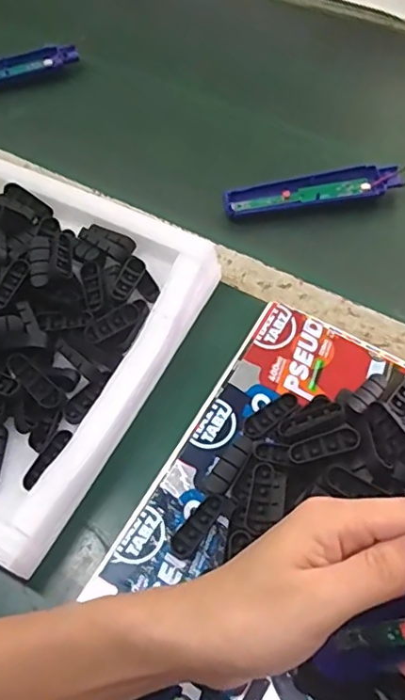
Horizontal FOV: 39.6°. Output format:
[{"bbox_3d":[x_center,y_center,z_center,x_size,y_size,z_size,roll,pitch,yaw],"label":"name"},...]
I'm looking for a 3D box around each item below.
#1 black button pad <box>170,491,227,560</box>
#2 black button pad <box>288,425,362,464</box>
[{"bbox_3d":[-0.002,0.118,0.382,0.016,0.005,0.050,33,64,19],"label":"black button pad"},{"bbox_3d":[0.083,0.065,0.383,0.048,0.004,0.017,-18,59,4],"label":"black button pad"}]

